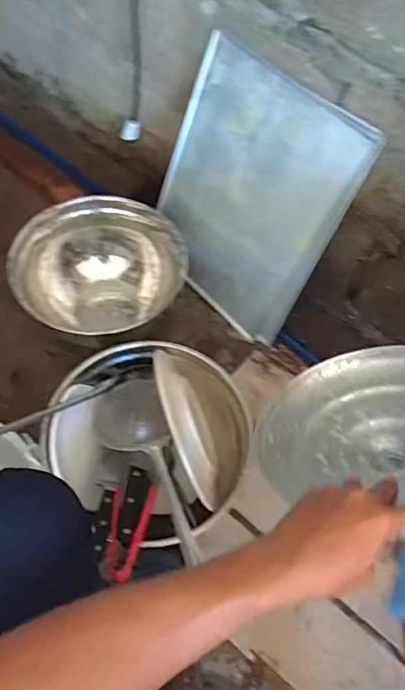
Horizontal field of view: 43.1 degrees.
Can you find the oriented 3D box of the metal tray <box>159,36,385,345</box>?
[{"bbox_3d":[0.074,-0.248,0.906,0.337,0.420,0.018,41,44,15],"label":"metal tray"}]

